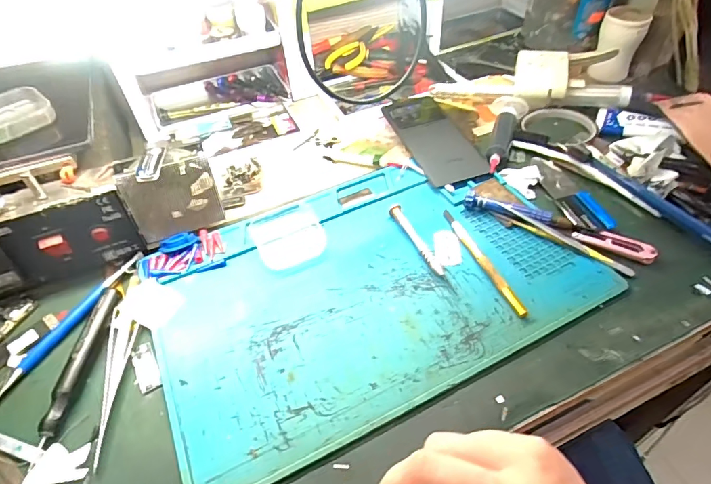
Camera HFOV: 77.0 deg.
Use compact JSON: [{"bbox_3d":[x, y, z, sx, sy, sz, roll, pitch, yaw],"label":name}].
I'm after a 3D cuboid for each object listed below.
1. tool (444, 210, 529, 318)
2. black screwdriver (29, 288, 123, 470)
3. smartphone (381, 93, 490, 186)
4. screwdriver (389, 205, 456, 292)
[{"bbox_3d":[0.115,0.014,0.408,0.010,0.008,0.134,-18,50,-12],"label":"tool"},{"bbox_3d":[-0.218,0.096,0.353,0.016,0.012,0.139,0,49,4],"label":"black screwdriver"},{"bbox_3d":[0.093,-0.127,0.538,0.075,0.009,0.169,-15,49,-10],"label":"smartphone"},{"bbox_3d":[0.062,0.002,0.421,0.011,0.006,0.107,-21,51,-14],"label":"screwdriver"}]

